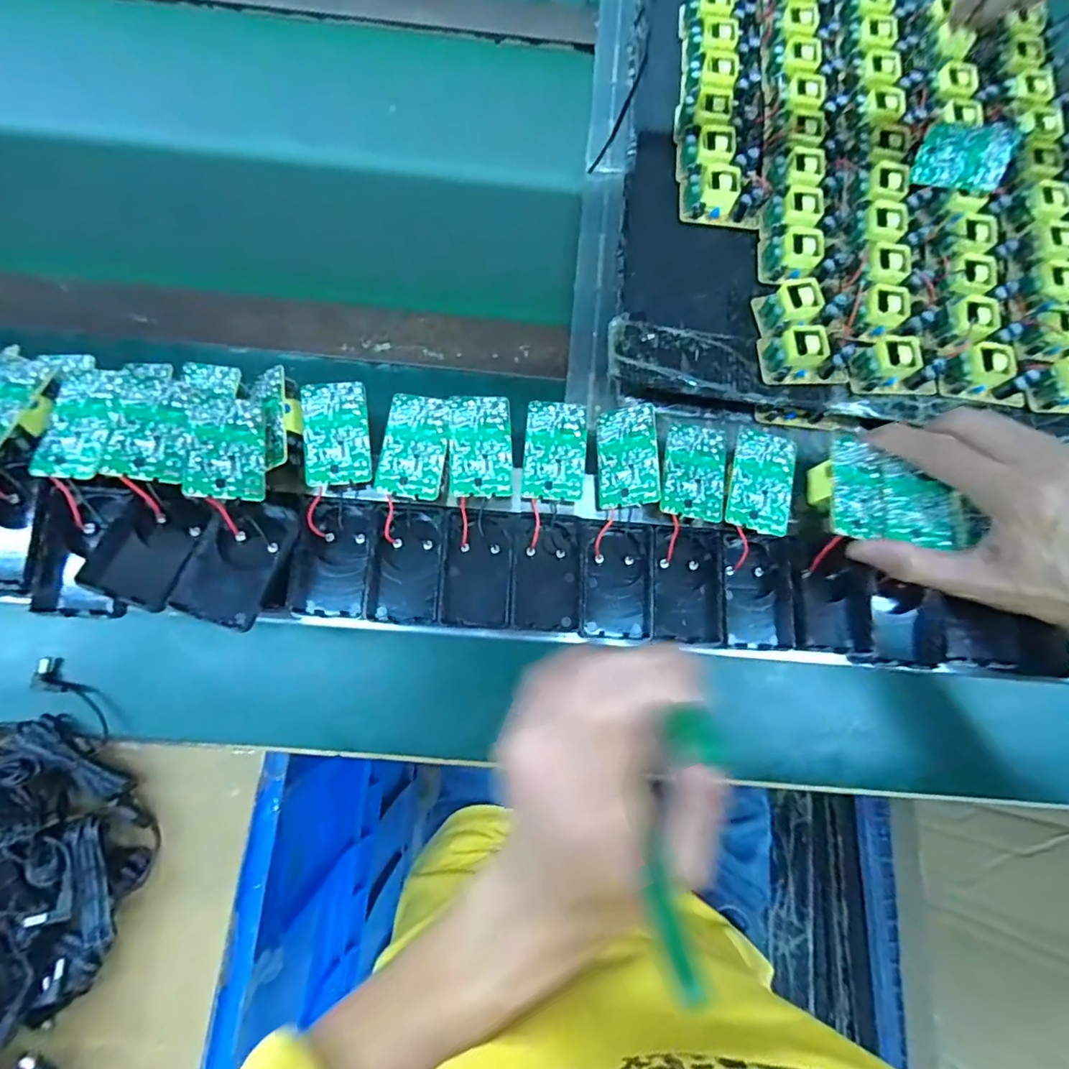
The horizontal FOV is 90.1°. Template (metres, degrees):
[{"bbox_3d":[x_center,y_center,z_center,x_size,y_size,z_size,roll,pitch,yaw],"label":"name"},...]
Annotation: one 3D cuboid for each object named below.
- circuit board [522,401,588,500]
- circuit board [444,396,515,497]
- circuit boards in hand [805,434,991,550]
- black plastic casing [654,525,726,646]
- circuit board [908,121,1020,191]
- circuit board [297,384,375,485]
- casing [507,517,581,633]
[{"bbox_3d":[0.013,-0.051,0.325,0.037,0.004,0.062,5,77,-2],"label":"circuit board"},{"bbox_3d":[-0.032,-0.054,0.322,0.038,0.010,0.063,-4,77,-4],"label":"circuit board"},{"bbox_3d":[0.212,-0.025,0.321,0.080,0.025,0.061,5,80,0],"label":"circuit boards in hand"},{"bbox_3d":[0.098,0.032,0.341,0.040,0.016,0.071,2,77,-2],"label":"black plastic casing"},{"bbox_3d":[0.320,-0.281,0.398,0.060,0.040,0.012,8,38,7],"label":"circuit board"},{"bbox_3d":[-0.119,-0.061,0.318,0.038,0.008,0.062,-7,77,-4],"label":"circuit board"},{"bbox_3d":[0.008,0.025,0.338,0.043,0.012,0.072,-2,77,-3],"label":"casing"}]

